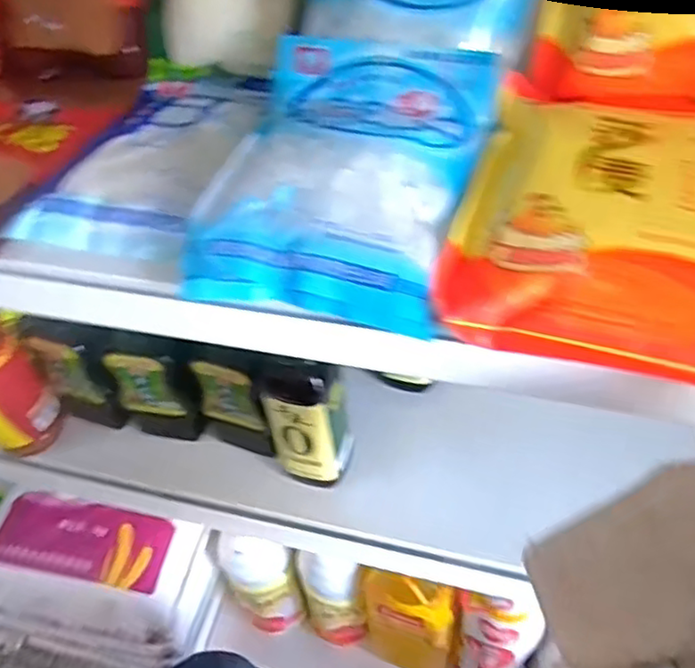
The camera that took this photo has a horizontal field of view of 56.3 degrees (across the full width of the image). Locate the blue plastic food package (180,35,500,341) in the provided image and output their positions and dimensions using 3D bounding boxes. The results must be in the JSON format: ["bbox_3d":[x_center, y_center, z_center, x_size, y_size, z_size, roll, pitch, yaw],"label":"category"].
[{"bbox_3d":[0.000,-0.108,0.407,0.157,0.048,0.209,9,50,13],"label":"blue plastic food package"}]

